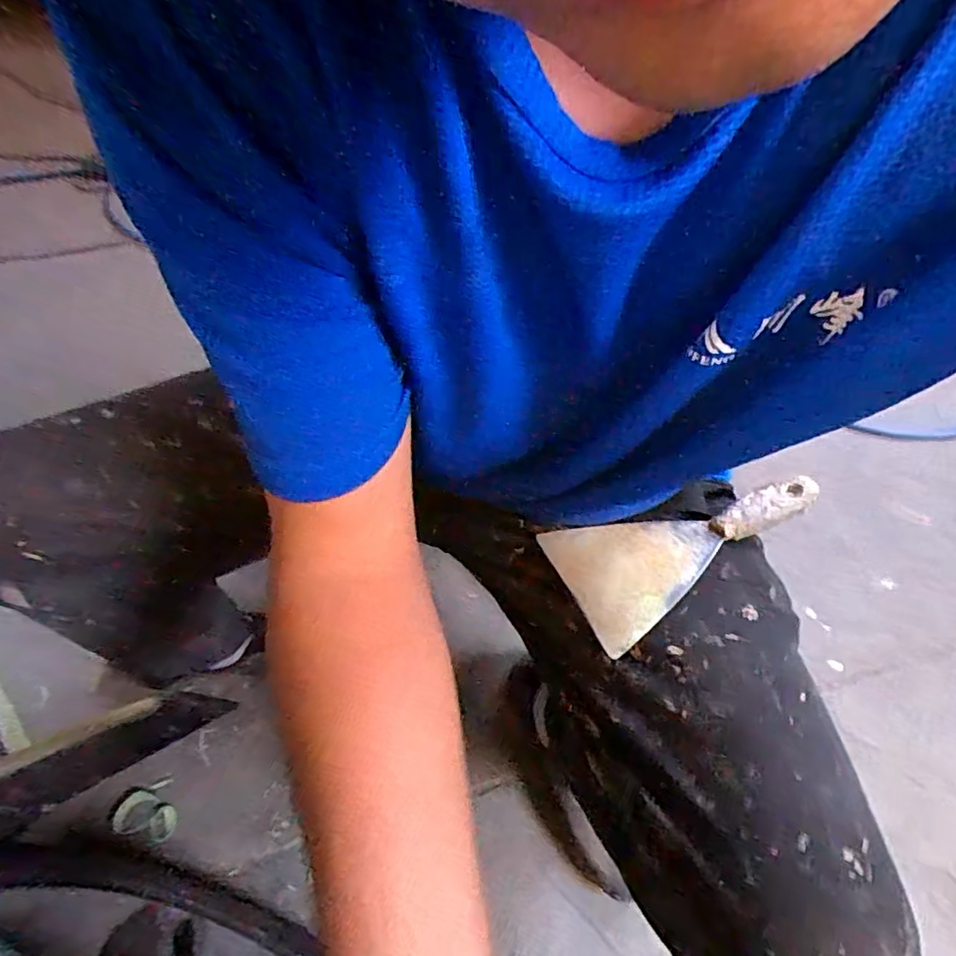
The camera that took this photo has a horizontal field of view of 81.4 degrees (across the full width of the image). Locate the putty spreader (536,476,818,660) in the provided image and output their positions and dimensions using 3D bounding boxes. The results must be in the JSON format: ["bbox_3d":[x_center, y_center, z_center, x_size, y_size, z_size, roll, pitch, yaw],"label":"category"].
[{"bbox_3d":[0.159,0.044,0.409,0.201,0.022,0.097,-22,60,-9],"label":"putty spreader"}]

